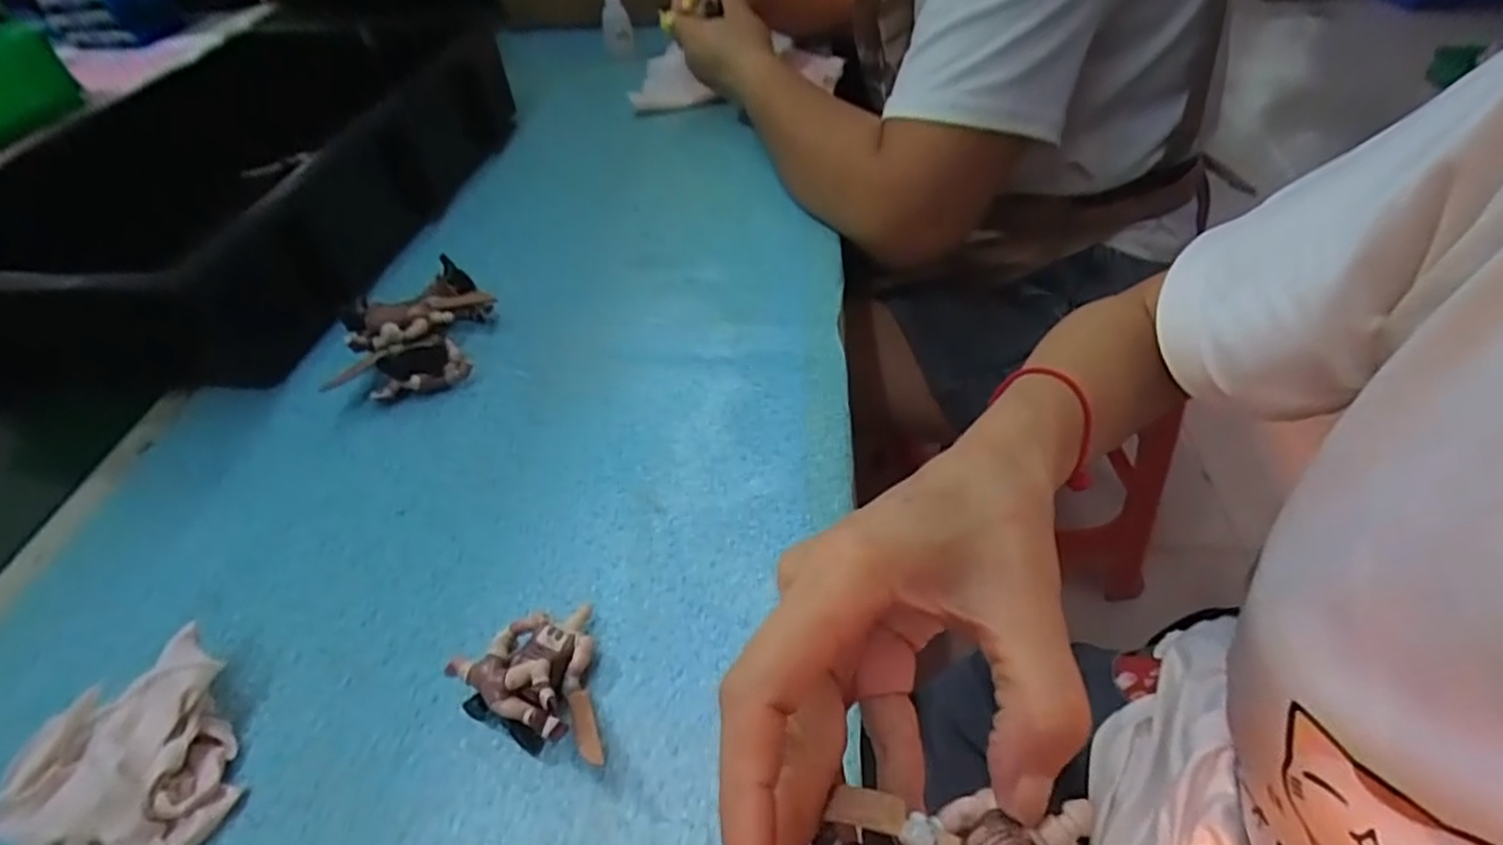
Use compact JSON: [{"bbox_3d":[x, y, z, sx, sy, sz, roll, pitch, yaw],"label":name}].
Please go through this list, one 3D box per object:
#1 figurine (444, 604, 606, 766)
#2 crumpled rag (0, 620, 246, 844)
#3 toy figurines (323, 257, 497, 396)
[{"bbox_3d":[-0.093,0.109,0.294,0.054,0.031,0.066,-11,46,-6],"label":"figurine"},{"bbox_3d":[-0.244,0.130,0.277,0.071,0.043,0.077,-10,46,-5],"label":"crumpled rag"},{"bbox_3d":[-0.213,-0.064,0.465,0.072,0.040,0.112,-3,46,2],"label":"toy figurines"}]

